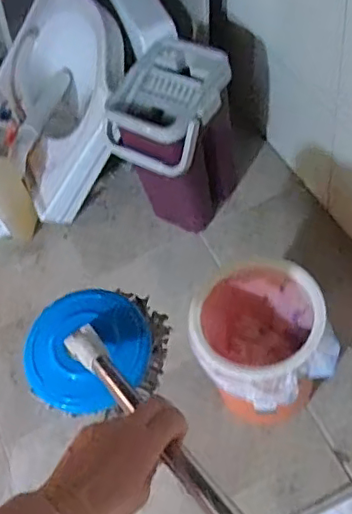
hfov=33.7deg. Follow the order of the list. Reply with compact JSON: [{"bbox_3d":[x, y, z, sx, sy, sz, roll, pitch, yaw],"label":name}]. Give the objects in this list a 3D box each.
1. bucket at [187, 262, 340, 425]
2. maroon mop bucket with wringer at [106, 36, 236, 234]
[{"bbox_3d":[0.158,0.178,1.088,0.228,0.277,0.259,-16,55,0],"label":"bucket"},{"bbox_3d":[0.005,-0.258,1.368,0.242,0.406,0.236,30,67,27],"label":"maroon mop bucket with wringer"}]

